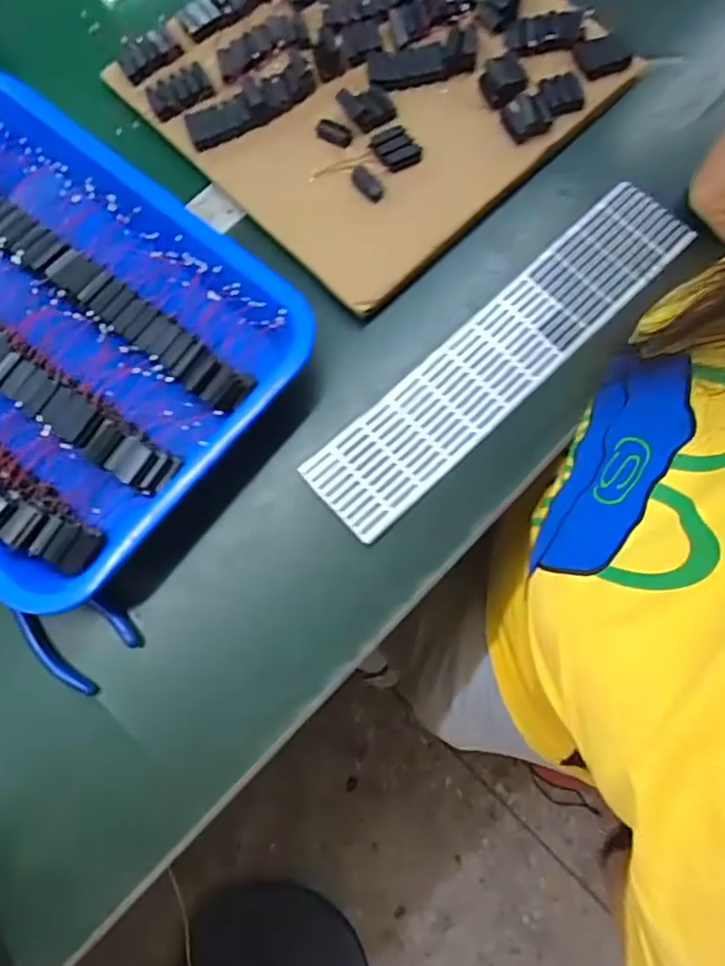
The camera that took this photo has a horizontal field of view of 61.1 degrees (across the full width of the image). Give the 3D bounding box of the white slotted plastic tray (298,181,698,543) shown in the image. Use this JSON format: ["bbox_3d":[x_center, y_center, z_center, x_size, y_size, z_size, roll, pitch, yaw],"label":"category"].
[{"bbox_3d":[0.102,-0.096,0.445,0.331,0.012,0.066,-43,80,-8],"label":"white slotted plastic tray"}]

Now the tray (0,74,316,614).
[{"bbox_3d":[-0.238,-0.123,0.430,0.365,0.045,0.274,39,81,9],"label":"tray"}]

